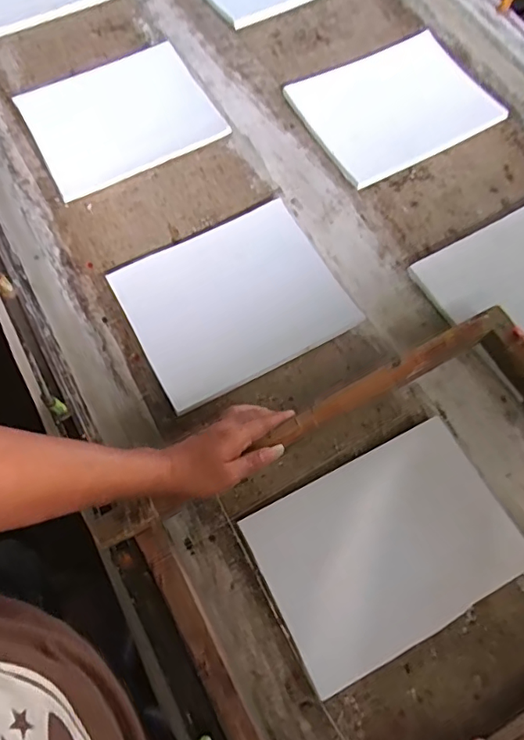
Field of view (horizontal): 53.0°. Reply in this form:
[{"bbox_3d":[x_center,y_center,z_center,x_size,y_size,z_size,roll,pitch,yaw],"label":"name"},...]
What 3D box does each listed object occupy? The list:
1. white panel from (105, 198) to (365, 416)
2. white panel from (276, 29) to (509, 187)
[{"bbox_3d":[-0.039,-0.095,0.711,0.271,0.015,0.224,-27,74,-10],"label":"white panel"},{"bbox_3d":[0.203,-0.415,0.823,0.268,0.023,0.211,-26,74,-10],"label":"white panel"}]

